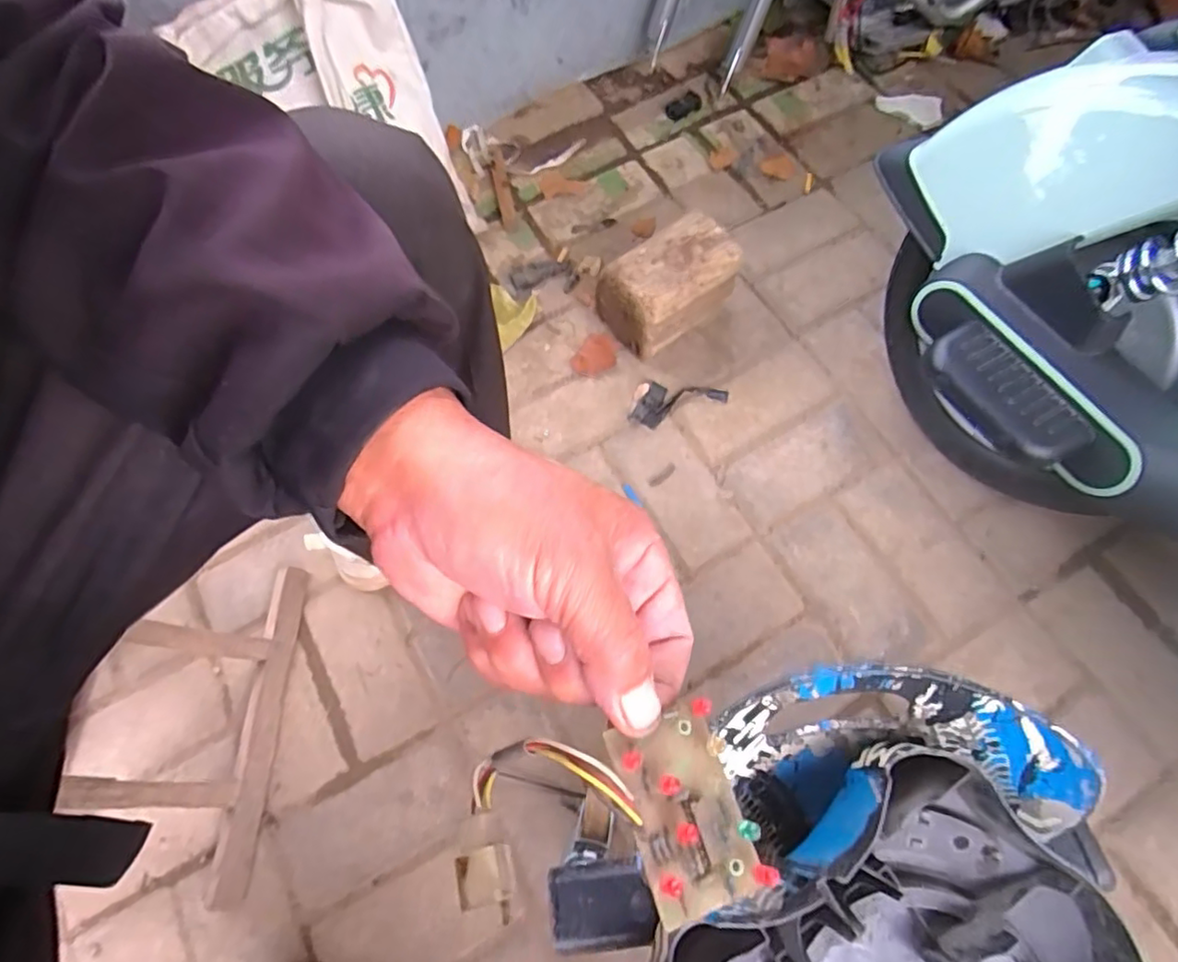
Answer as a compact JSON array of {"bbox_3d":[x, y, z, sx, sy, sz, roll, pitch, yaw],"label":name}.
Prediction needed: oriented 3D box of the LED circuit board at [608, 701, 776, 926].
[{"bbox_3d":[0.031,0.105,0.202,0.037,0.017,0.058,-17,68,-6],"label":"LED circuit board"}]

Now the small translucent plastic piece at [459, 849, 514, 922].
[{"bbox_3d":[-0.038,0.148,0.231,0.020,0.007,0.023,-14,68,-3],"label":"small translucent plastic piece"}]

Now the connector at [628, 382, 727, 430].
[{"bbox_3d":[0.109,-0.102,0.792,0.124,0.012,0.054,-18,68,-5],"label":"connector"}]

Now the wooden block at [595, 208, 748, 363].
[{"bbox_3d":[0.097,-0.234,0.778,0.146,0.124,0.101,-33,70,-11],"label":"wooden block"}]

